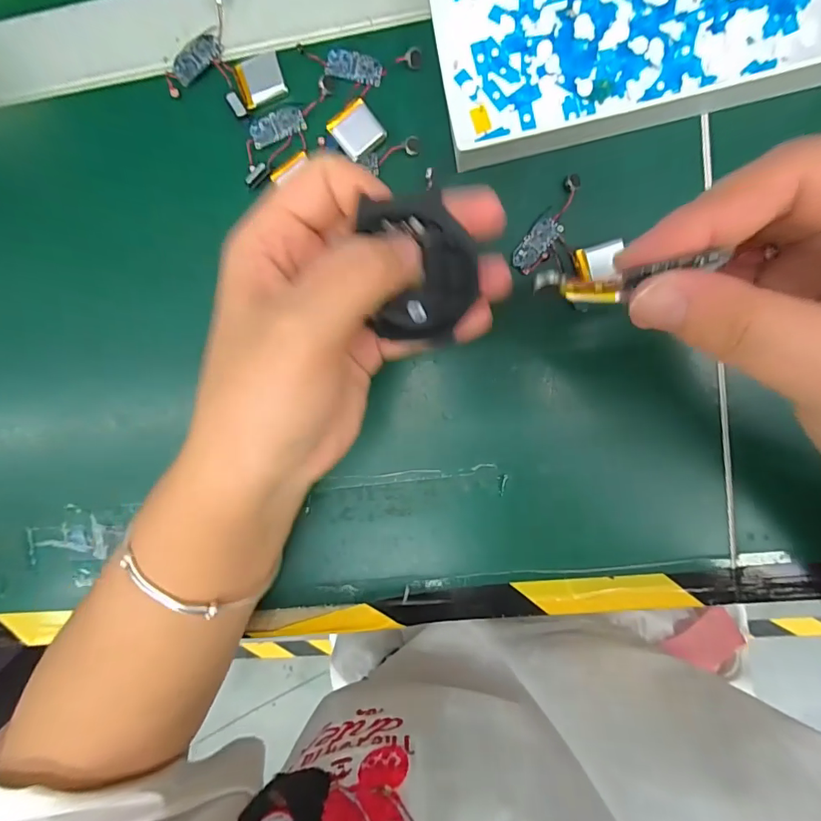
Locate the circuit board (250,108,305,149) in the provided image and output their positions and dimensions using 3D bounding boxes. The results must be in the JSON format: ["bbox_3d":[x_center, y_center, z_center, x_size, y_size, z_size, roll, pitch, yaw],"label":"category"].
[{"bbox_3d":[-0.067,-0.143,0.227,0.027,0.004,0.014,-20,92,7],"label":"circuit board"}]

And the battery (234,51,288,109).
[{"bbox_3d":[-0.074,-0.164,0.225,0.022,0.004,0.021,-17,92,7],"label":"battery"}]

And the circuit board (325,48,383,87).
[{"bbox_3d":[-0.028,-0.168,0.221,0.027,0.004,0.013,14,96,5],"label":"circuit board"}]

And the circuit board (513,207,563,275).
[{"bbox_3d":[0.063,-0.081,0.221,0.014,0.004,0.030,38,97,2],"label":"circuit board"}]

